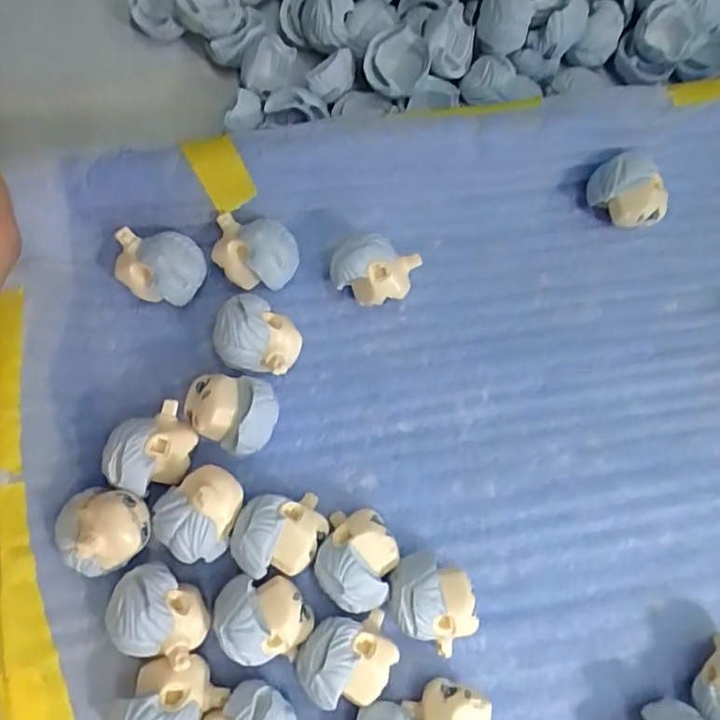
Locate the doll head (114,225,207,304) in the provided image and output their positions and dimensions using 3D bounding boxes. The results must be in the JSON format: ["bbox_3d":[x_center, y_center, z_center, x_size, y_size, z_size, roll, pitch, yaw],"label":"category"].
[{"bbox_3d":[-0.066,-0.030,0.205,0.028,0.026,0.021,15,73,1],"label":"doll head"}]

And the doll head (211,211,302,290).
[{"bbox_3d":[-0.035,-0.036,0.210,0.025,0.021,0.028,-32,78,-12],"label":"doll head"}]

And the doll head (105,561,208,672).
[{"bbox_3d":[-0.056,0.072,0.174,0.025,0.017,0.023,15,73,1],"label":"doll head"}]

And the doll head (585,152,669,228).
[{"bbox_3d":[0.099,-0.061,0.227,0.022,0.023,0.026,-18,75,-9],"label":"doll head"}]

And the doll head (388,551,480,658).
[{"bbox_3d":[0.021,0.072,0.182,0.027,0.024,0.022,30,74,6],"label":"doll head"}]

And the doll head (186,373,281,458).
[{"bbox_3d":[-0.040,0.017,0.193,0.027,0.022,0.022,19,73,2],"label":"doll head"}]

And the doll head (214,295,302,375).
[{"bbox_3d":[-0.033,-0.006,0.200,0.026,0.023,0.021,23,73,4],"label":"doll head"}]

